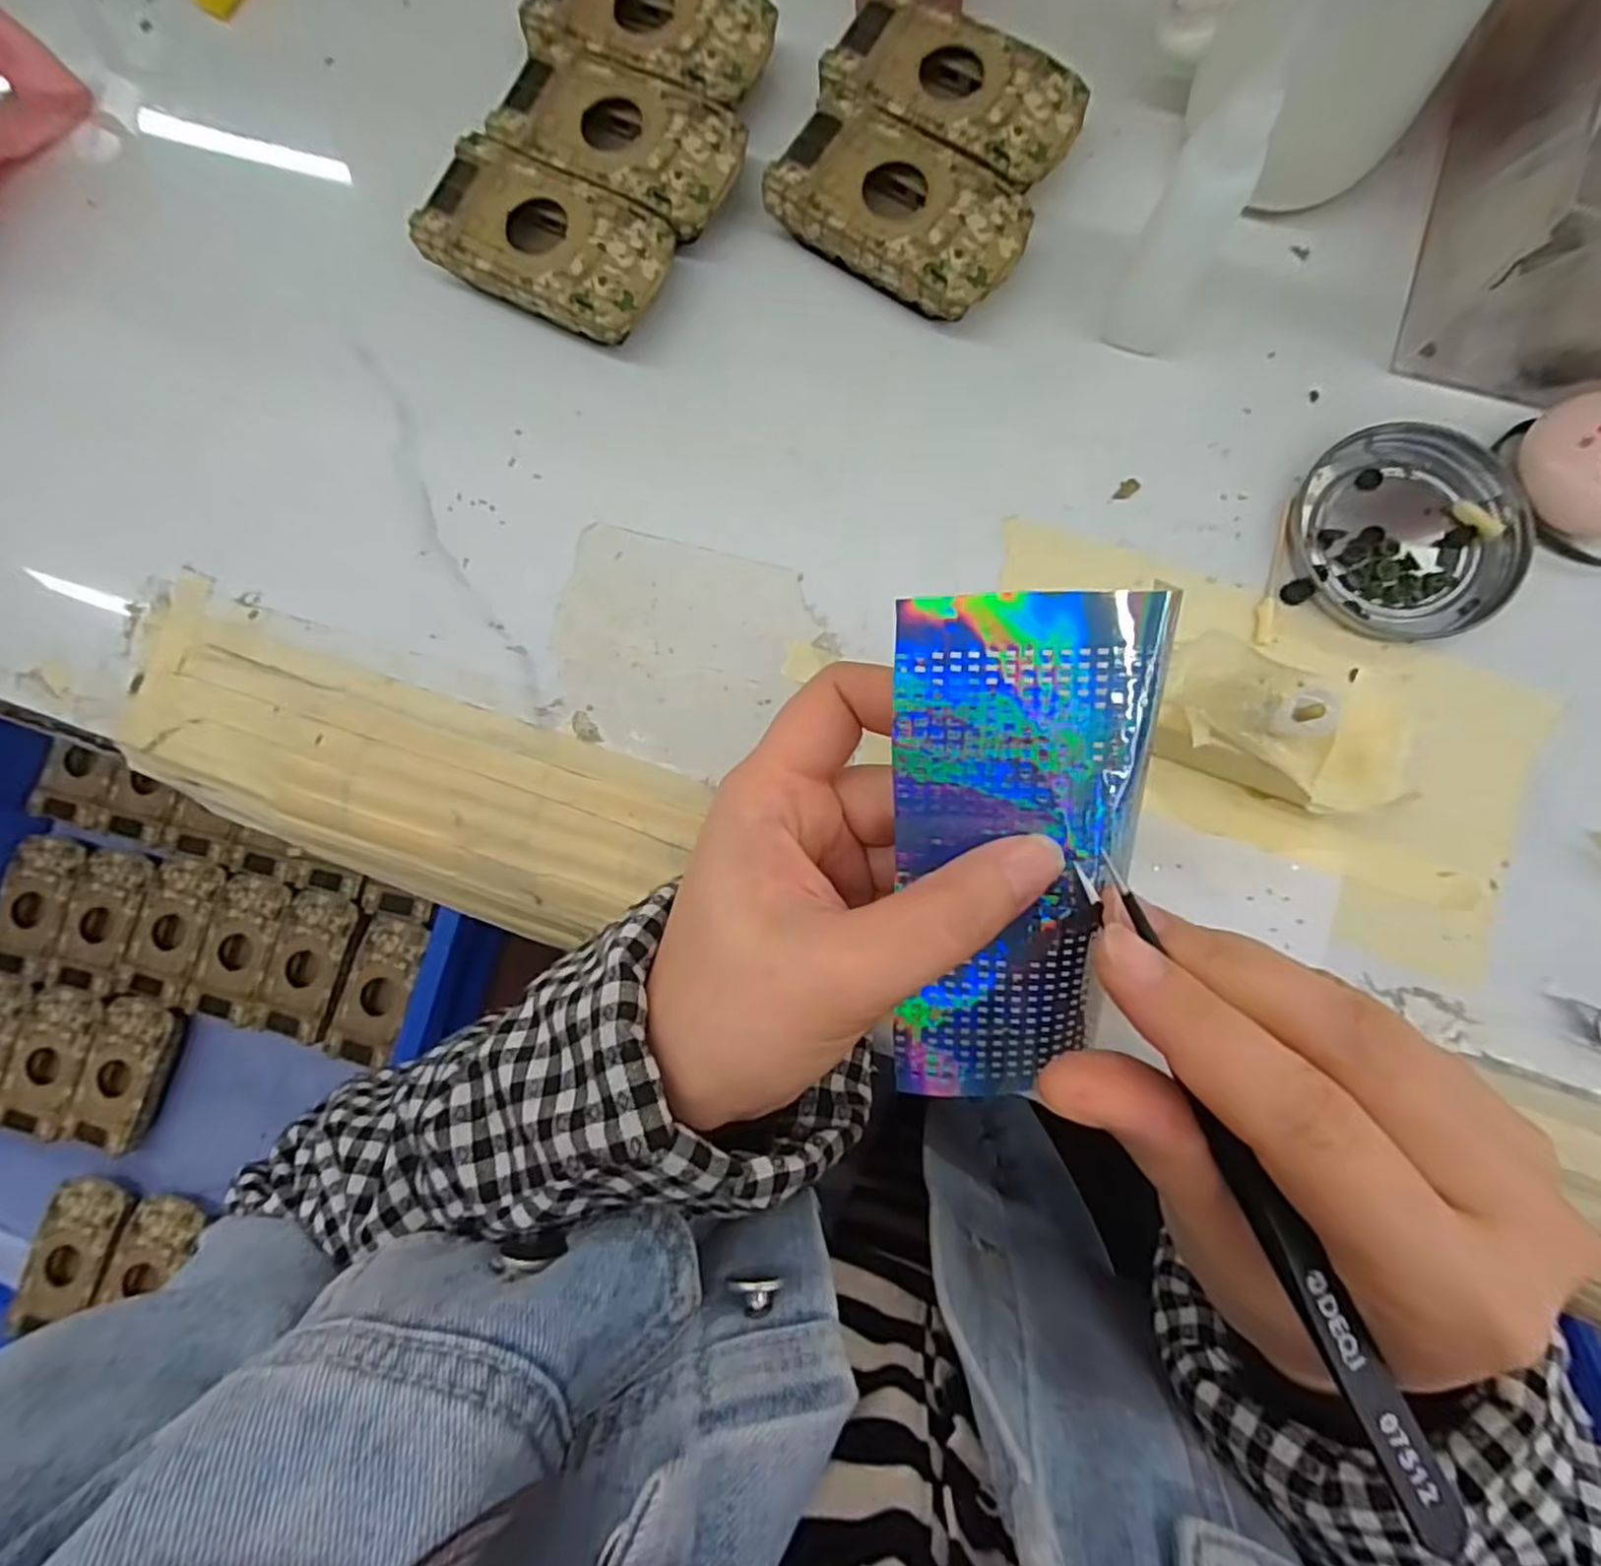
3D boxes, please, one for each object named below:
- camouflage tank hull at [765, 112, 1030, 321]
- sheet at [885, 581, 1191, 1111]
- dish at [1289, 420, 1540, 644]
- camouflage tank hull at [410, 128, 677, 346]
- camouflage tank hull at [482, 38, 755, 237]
[{"bbox_3d":[0.038,-0.217,0.281,0.094,0.020,0.051,32,87,6],"label":"camouflage tank hull"},{"bbox_3d":[0.051,0.017,0.176,0.060,0.011,0.122,4,100,4],"label":"sheet"},{"bbox_3d":[0.222,-0.093,0.267,0.076,0.008,0.077,0,84,3],"label":"dish"},{"bbox_3d":[-0.098,-0.210,0.290,0.094,0.022,0.053,27,86,6],"label":"camouflage tank hull"},{"bbox_3d":[-0.070,-0.254,0.292,0.095,0.019,0.051,28,86,6],"label":"camouflage tank hull"}]

